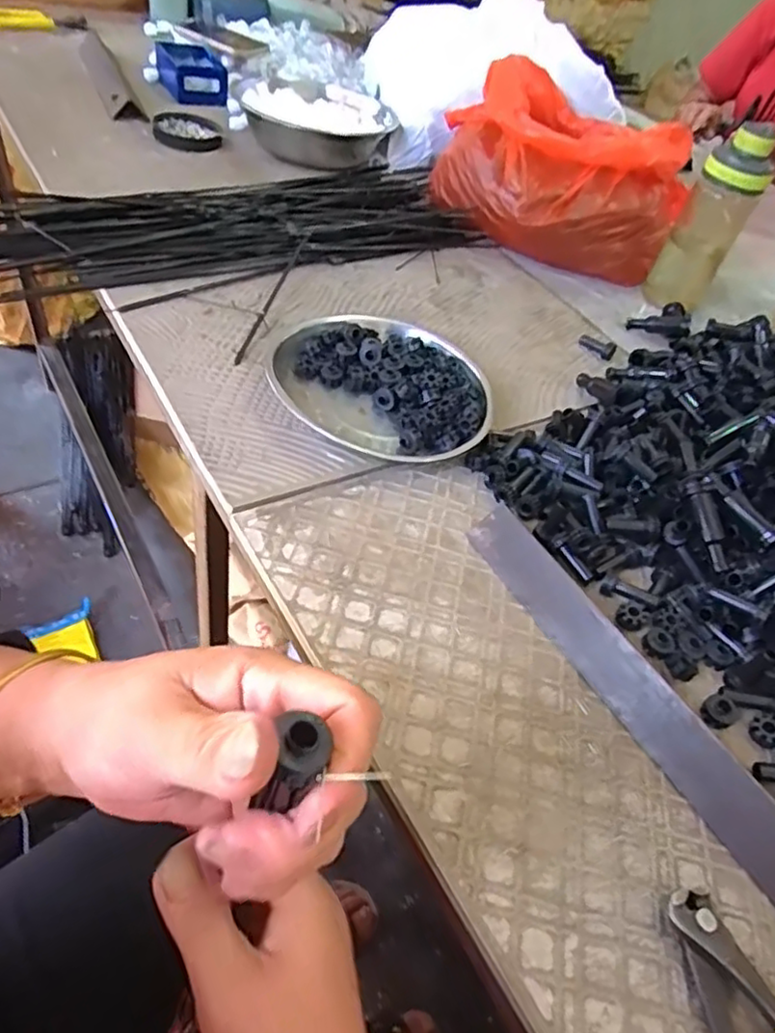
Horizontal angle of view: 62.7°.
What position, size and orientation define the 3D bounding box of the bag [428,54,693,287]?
[{"bbox_3d":[0.223,-0.450,0.815,0.310,0.133,0.291,23,46,7],"label":"bag"}]

